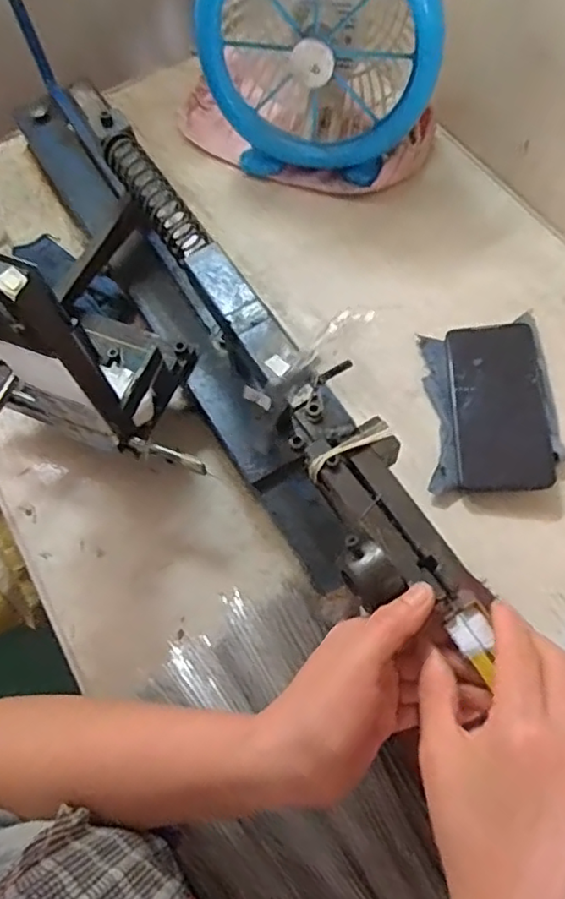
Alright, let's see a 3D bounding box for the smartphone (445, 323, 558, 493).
[{"bbox_3d":[0.188,-0.041,0.536,0.076,0.012,0.158,-5,67,12],"label":"smartphone"}]

